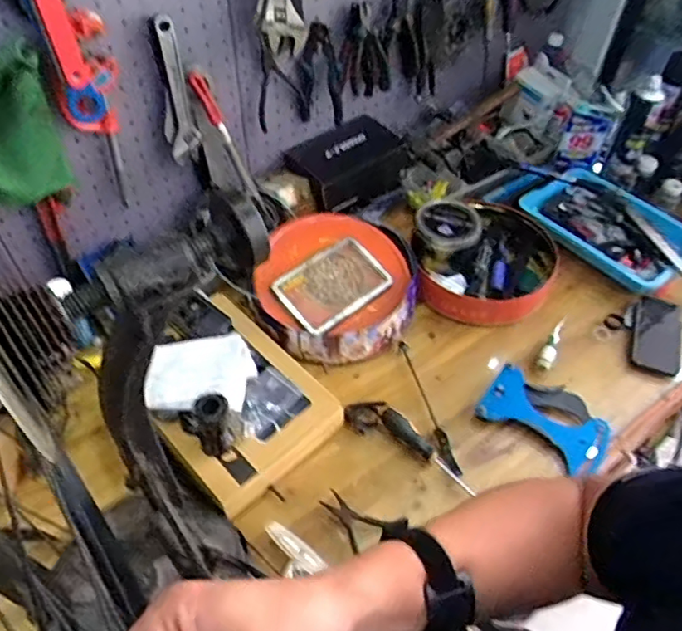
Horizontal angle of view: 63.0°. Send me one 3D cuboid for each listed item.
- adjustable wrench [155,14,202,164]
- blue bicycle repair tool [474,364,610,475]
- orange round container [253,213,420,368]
[{"bbox_3d":[-0.262,-0.347,0.873,0.047,0.222,0.020,-23,54,-19],"label":"adjustable wrench"},{"bbox_3d":[0.328,0.156,0.880,0.193,0.026,0.122,30,55,22],"label":"blue bicycle repair tool"},{"bbox_3d":[-0.009,-0.051,0.987,0.282,0.095,0.282,5,62,-9],"label":"orange round container"}]

